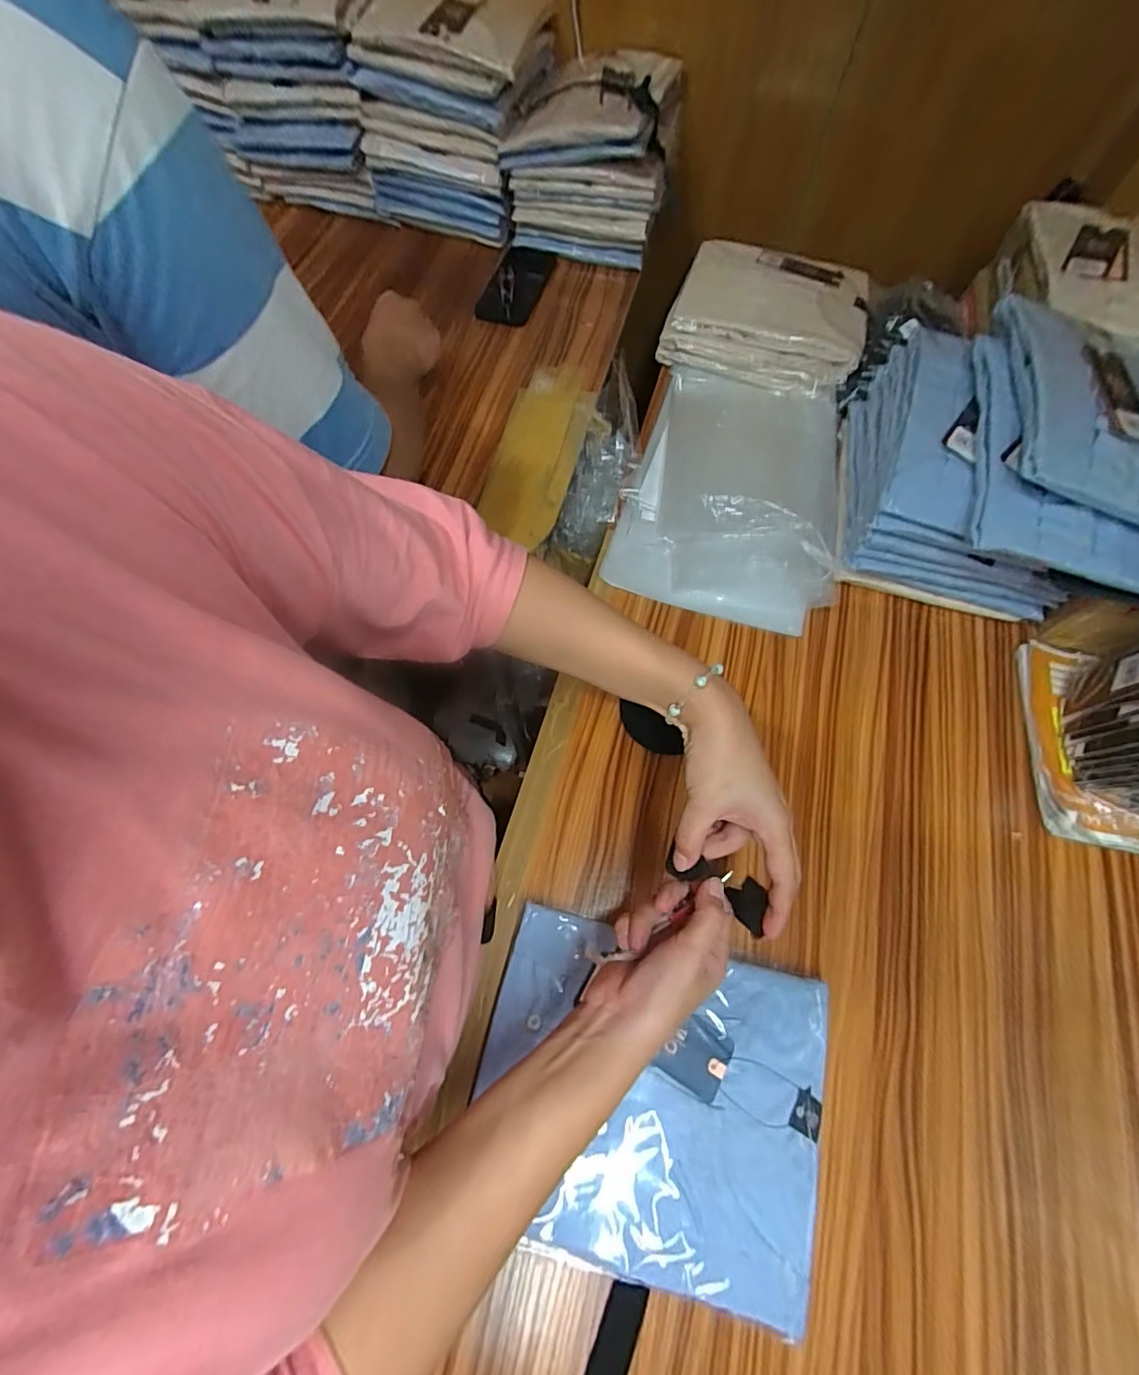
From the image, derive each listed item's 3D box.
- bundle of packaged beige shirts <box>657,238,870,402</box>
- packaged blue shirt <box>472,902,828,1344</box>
[{"bbox_3d":[0.284,-0.528,0.767,0.263,0.048,0.238,23,67,9],"label":"bundle of packaged beige shirts"},{"bbox_3d":[0.059,0.308,0.410,0.248,0.037,0.211,13,65,6],"label":"packaged blue shirt"}]

